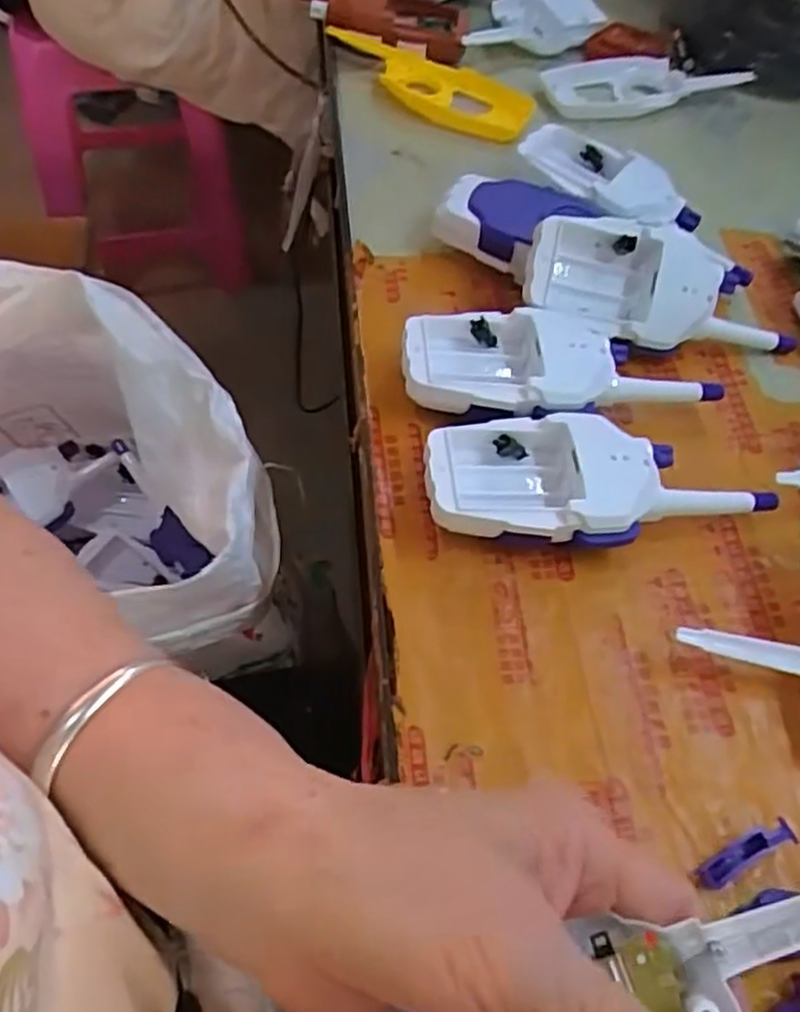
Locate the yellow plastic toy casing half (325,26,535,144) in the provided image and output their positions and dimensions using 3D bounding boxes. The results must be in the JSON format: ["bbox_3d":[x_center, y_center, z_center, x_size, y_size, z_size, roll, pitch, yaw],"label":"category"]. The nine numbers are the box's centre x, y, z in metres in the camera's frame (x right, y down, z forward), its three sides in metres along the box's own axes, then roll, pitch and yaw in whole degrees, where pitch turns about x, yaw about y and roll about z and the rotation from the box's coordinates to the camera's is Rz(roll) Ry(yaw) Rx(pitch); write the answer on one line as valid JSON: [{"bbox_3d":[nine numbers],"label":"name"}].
[{"bbox_3d":[0.022,-0.316,0.587,0.166,0.025,0.055,31,59,14],"label":"yellow plastic toy casing half"}]

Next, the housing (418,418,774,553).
[{"bbox_3d":[0.096,-0.007,0.378,0.168,0.036,0.065,7,56,-1],"label":"housing"}]

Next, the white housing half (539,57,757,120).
[{"bbox_3d":[0.189,-0.323,0.608,0.160,0.020,0.054,-4,58,-6],"label":"white housing half"}]

